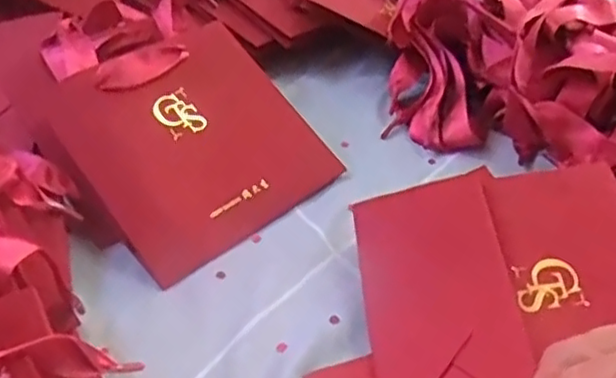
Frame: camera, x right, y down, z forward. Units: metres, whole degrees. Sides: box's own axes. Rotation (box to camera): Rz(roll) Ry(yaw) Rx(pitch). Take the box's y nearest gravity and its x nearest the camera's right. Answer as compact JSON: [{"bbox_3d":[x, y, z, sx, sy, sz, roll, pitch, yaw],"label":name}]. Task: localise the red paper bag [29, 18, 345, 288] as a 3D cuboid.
[{"bbox_3d":[-0.073,-0.035,0.409,0.138,0.012,0.147,-32,77,-30],"label":"red paper bag"}]

